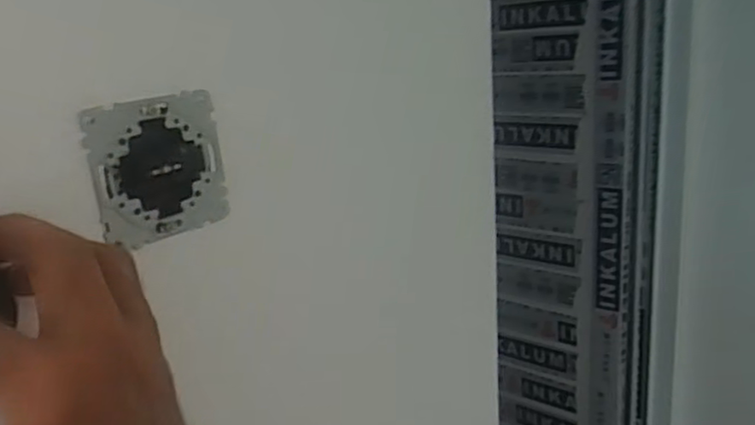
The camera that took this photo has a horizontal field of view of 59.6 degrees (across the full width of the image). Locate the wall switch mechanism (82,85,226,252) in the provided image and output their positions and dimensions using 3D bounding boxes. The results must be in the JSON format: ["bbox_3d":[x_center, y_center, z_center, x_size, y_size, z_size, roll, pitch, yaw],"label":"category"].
[{"bbox_3d":[-0.107,-0.022,0.331,0.007,0.068,0.069,10,21,40],"label":"wall switch mechanism"}]

